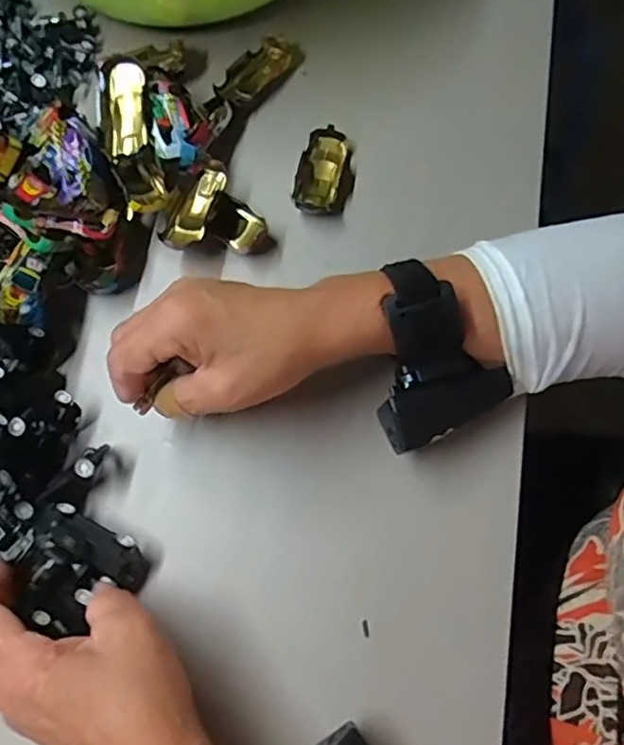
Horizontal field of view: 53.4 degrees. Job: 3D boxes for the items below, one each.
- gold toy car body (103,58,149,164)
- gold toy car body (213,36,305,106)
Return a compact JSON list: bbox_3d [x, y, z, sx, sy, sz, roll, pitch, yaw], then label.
[{"bbox_3d":[-0.122,-0.171,0.405,0.029,0.016,0.063,-2,90,0],"label":"gold toy car body"},{"bbox_3d":[-0.039,-0.222,0.455,0.036,0.013,0.072,32,75,11],"label":"gold toy car body"}]

